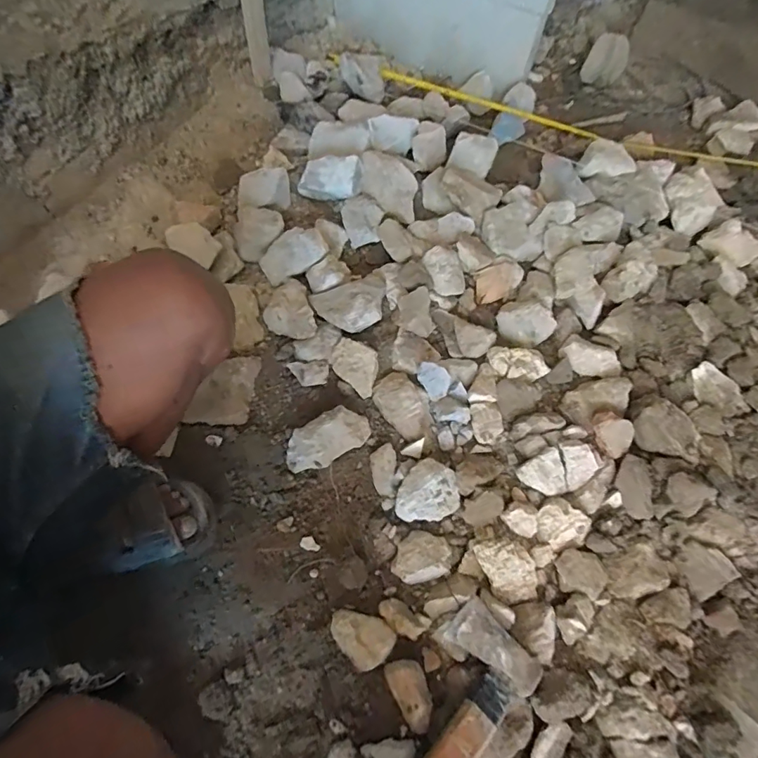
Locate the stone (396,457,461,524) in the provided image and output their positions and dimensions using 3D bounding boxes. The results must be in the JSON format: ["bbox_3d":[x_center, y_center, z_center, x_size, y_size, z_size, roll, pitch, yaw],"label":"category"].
[{"bbox_3d":[0.063,0.147,0.620,0.084,0.040,0.077,0,60,-3],"label":"stone"}]

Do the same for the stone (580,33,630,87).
[{"bbox_3d":[0.549,-0.768,1.138,0.093,0.089,0.079,27,64,11],"label":"stone"}]

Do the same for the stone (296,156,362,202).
[{"bbox_3d":[-0.088,-0.368,0.861,0.115,0.076,0.054,8,60,2],"label":"stone"}]

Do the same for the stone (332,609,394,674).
[{"bbox_3d":[-0.021,0.295,0.544,0.074,0.042,0.057,38,68,19],"label":"stone"}]

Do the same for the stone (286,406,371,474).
[{"bbox_3d":[-0.072,0.082,0.650,0.121,0.032,0.060,-22,65,-14],"label":"stone"}]

